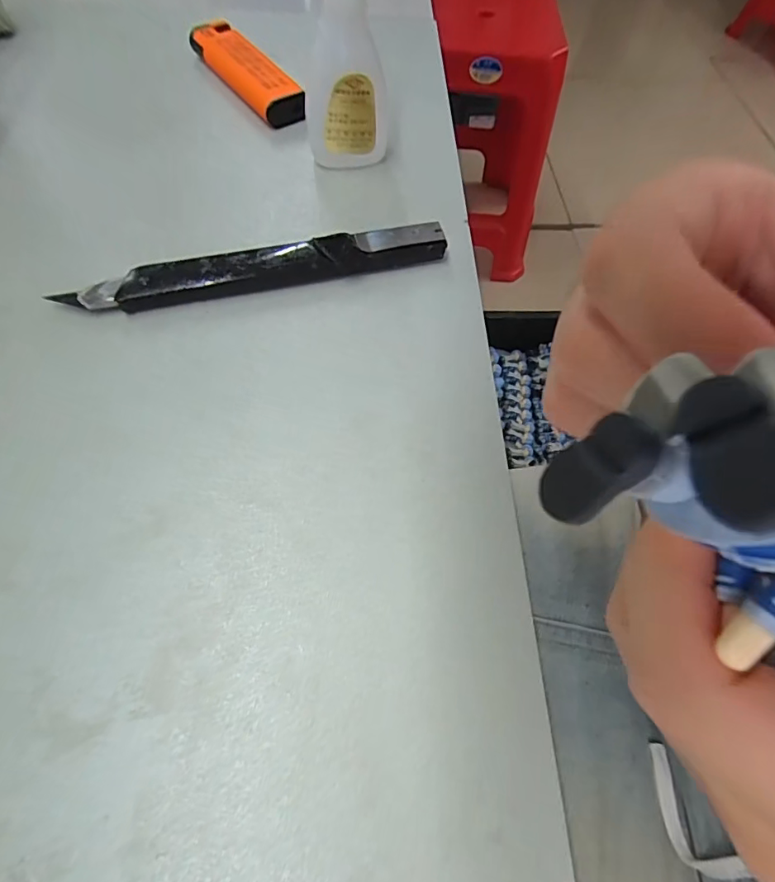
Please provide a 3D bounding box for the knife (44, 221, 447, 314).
[{"bbox_3d":[-0.046,-0.064,0.182,0.138,0.010,0.017,-13,64,-10],"label":"knife"}]

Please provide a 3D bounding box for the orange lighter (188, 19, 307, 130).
[{"bbox_3d":[-0.067,-0.181,0.241,0.020,0.016,0.089,-33,69,-19],"label":"orange lighter"}]

